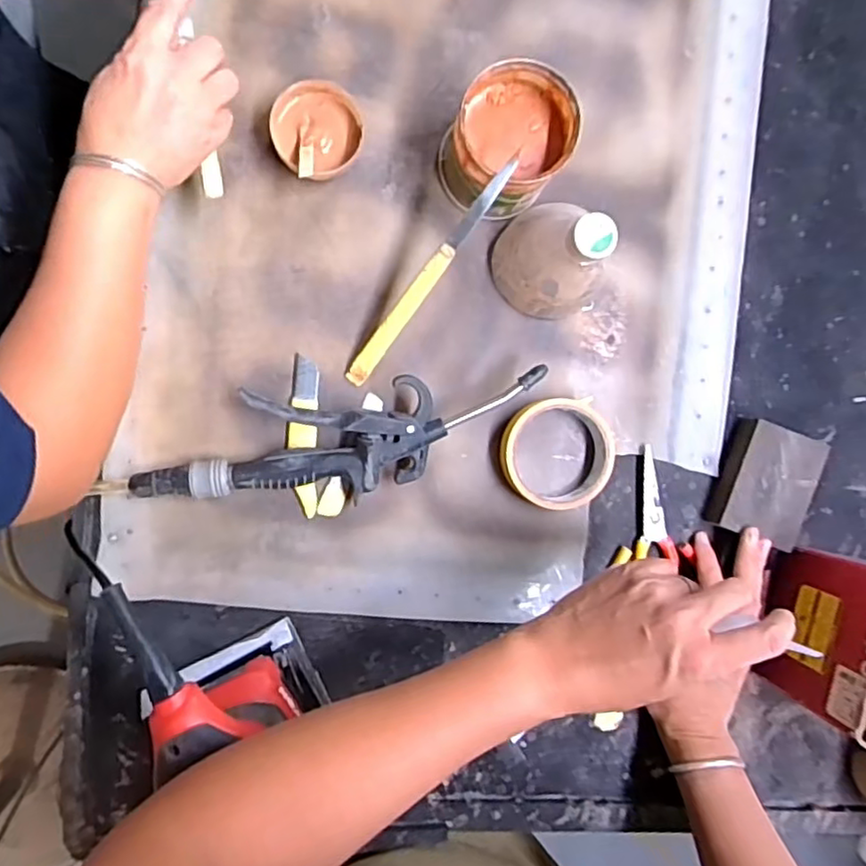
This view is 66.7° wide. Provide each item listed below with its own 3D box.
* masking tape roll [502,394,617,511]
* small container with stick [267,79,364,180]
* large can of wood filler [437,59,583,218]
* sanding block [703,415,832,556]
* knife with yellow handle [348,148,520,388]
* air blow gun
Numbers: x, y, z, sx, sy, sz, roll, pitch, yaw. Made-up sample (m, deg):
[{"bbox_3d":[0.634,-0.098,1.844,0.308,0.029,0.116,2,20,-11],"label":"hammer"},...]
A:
[{"bbox_3d":[0.102,0.016,0.542,0.088,0.030,0.088,0,93,-6],"label":"masking tape roll"},{"bbox_3d":[-0.089,-0.233,0.510,0.066,0.028,0.069,0,93,-6],"label":"small container with stick"},{"bbox_3d":[0.055,-0.219,0.506,0.092,0.088,0.084,0,93,-6],"label":"large can of wood filler"},{"bbox_3d":[0.293,0.045,0.574,0.078,0.033,0.096,20,91,-7],"label":"sanding block"},{"bbox_3d":[-0.004,-0.115,0.493,0.018,0.009,0.204,37,114,-7],"label":"knife with yellow handle"},{"bbox_3d":[-0.072,0.005,0.519,0.322,0.039,0.088,-5,94,-6],"label":"air blow gun"}]

